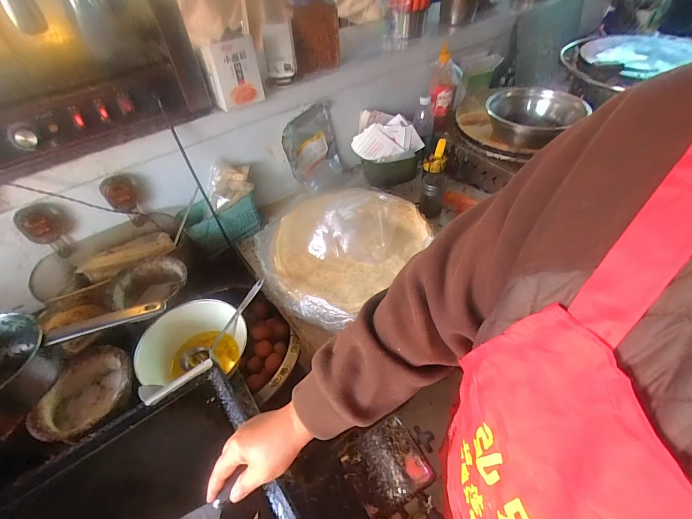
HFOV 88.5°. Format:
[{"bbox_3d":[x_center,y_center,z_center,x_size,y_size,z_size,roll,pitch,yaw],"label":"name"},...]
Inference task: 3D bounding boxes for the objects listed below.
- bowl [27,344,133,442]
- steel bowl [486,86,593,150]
[{"bbox_3d":[-0.434,0.240,0.619,0.147,0.088,0.155,-2,47,2],"label":"bowl"},{"bbox_3d":[0.519,-0.400,0.992,0.238,0.092,0.198,4,47,8],"label":"steel bowl"}]

